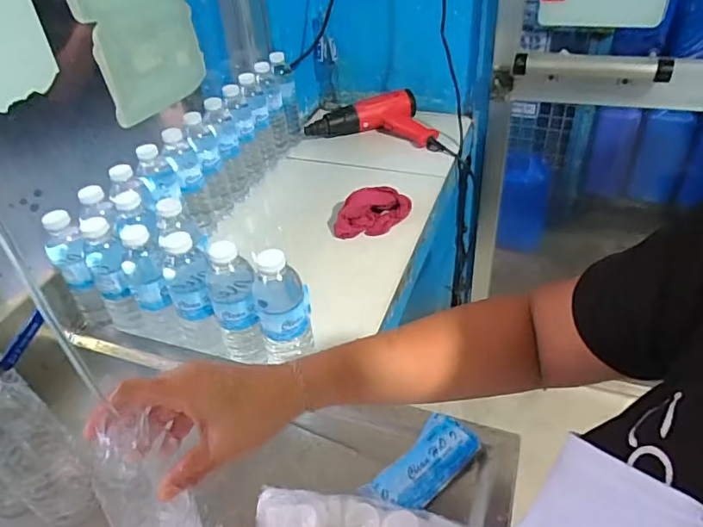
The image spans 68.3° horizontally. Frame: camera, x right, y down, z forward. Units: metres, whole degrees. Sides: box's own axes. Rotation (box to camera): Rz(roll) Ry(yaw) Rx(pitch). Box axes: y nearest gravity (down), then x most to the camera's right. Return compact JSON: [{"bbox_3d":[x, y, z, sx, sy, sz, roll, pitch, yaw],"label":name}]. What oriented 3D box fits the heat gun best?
[{"bbox_3d":[0.076,-0.335,1.201,0.337,0.078,0.148,9,41,17],"label":"heat gun"}]

